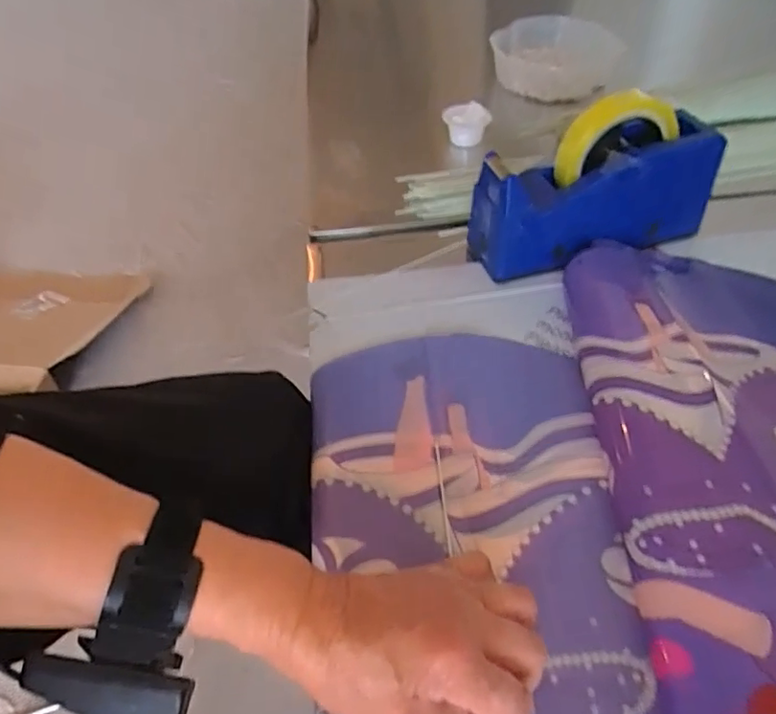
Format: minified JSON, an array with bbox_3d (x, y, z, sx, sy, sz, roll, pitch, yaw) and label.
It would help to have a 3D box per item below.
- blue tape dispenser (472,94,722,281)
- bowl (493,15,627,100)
[{"bbox_3d":[0.177,-0.144,0.506,0.208,0.130,0.067,-13,48,-9],"label":"blue tape dispenser"},{"bbox_3d":[0.211,-0.376,0.772,0.153,0.073,0.140,16,50,17],"label":"bowl"}]

